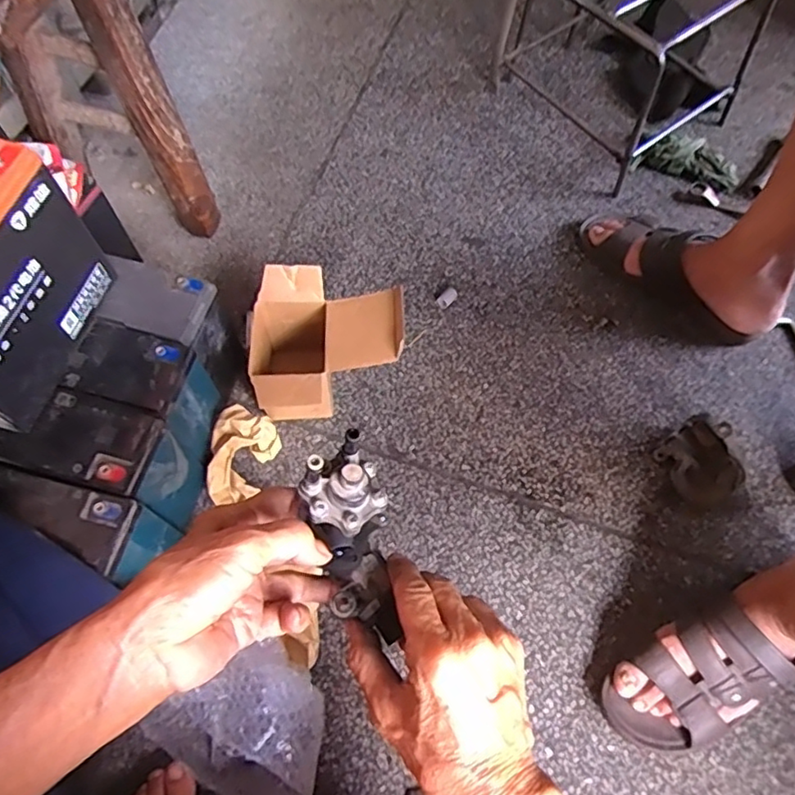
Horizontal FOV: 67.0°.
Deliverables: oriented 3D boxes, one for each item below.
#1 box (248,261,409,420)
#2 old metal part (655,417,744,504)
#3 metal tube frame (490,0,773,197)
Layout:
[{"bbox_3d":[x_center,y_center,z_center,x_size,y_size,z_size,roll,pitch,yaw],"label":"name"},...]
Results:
[{"bbox_3d":[-0.081,-0.054,0.694,0.168,0.158,0.151,-18,66,-8],"label":"box"},{"bbox_3d":[0.342,0.071,0.673,0.073,0.062,0.098,-22,66,-10],"label":"old metal part"},{"bbox_3d":[0.317,-0.588,0.804,0.291,0.391,0.356,-36,69,-16],"label":"metal tube frame"}]

